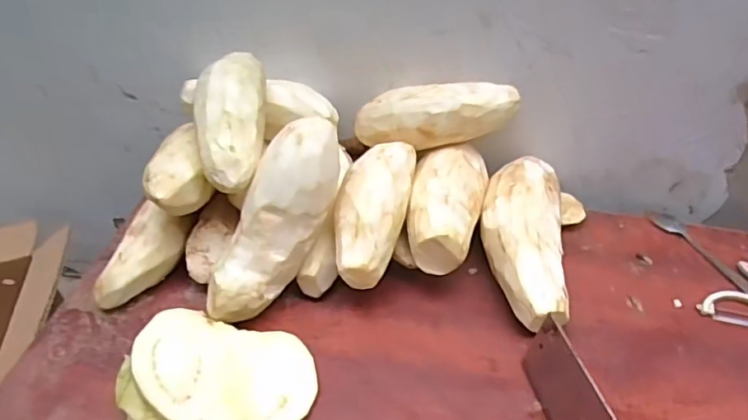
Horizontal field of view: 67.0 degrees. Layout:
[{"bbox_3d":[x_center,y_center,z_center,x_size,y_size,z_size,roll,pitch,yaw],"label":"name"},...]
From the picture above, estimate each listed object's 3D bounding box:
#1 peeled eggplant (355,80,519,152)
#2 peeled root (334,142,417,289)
[{"bbox_3d":[0.060,-0.094,0.563,0.156,0.050,0.044,0,41,2],"label":"peeled eggplant"},{"bbox_3d":[-0.001,-0.004,0.510,0.059,0.046,0.147,10,67,14],"label":"peeled root"}]

